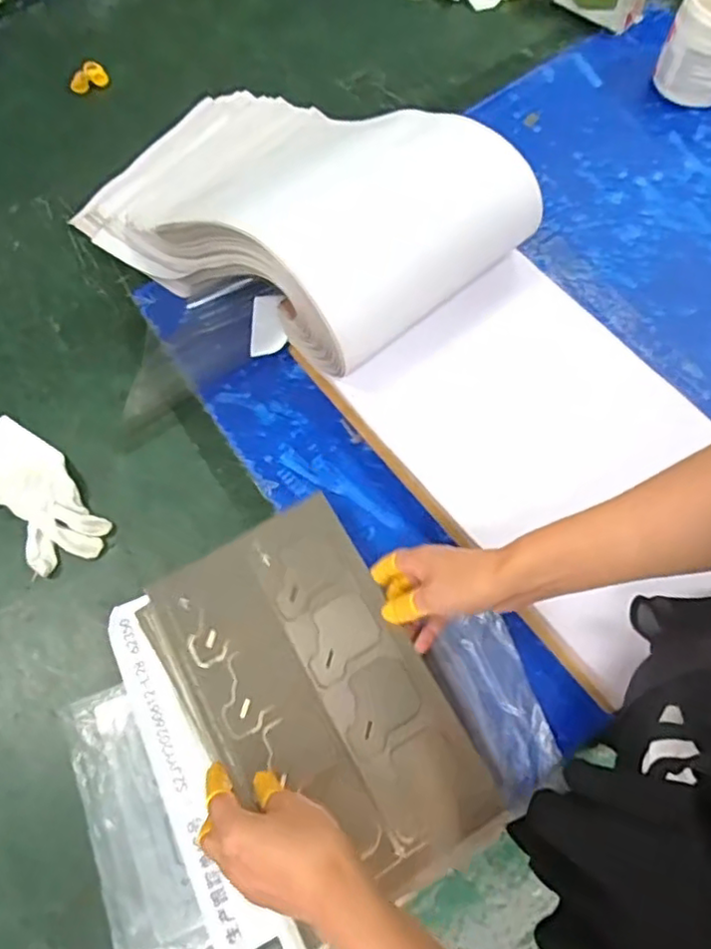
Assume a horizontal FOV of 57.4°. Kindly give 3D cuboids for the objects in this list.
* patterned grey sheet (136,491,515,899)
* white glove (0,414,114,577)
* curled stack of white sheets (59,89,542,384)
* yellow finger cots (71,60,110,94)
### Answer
[{"bbox_3d":[-0.033,0.177,0.532,0.177,0.031,0.298,-30,72,-10],"label":"patterned grey sheet"},{"bbox_3d":[-0.313,0.020,0.632,0.172,0.019,0.085,40,75,14],"label":"white glove"},{"bbox_3d":[-0.076,-0.290,0.669,0.432,0.153,0.265,38,75,13],"label":"curled stack of white sheets"},{"bbox_3d":[-0.337,-0.500,0.818,0.047,0.019,0.025,-22,71,-7],"label":"yellow finger cots"}]

